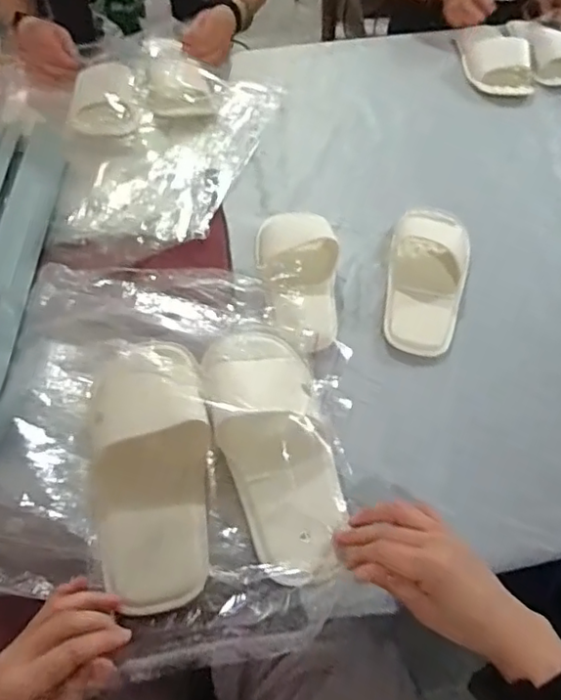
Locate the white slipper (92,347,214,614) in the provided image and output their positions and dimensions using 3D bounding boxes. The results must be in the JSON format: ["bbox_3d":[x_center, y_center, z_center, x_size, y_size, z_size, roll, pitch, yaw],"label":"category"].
[{"bbox_3d":[-0.119,0.118,0.557,0.105,0.036,0.227,-7,61,-4],"label":"white slipper"}]

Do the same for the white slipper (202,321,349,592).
[{"bbox_3d":[-0.003,0.086,0.590,0.107,0.046,0.266,-13,58,-8],"label":"white slipper"}]

